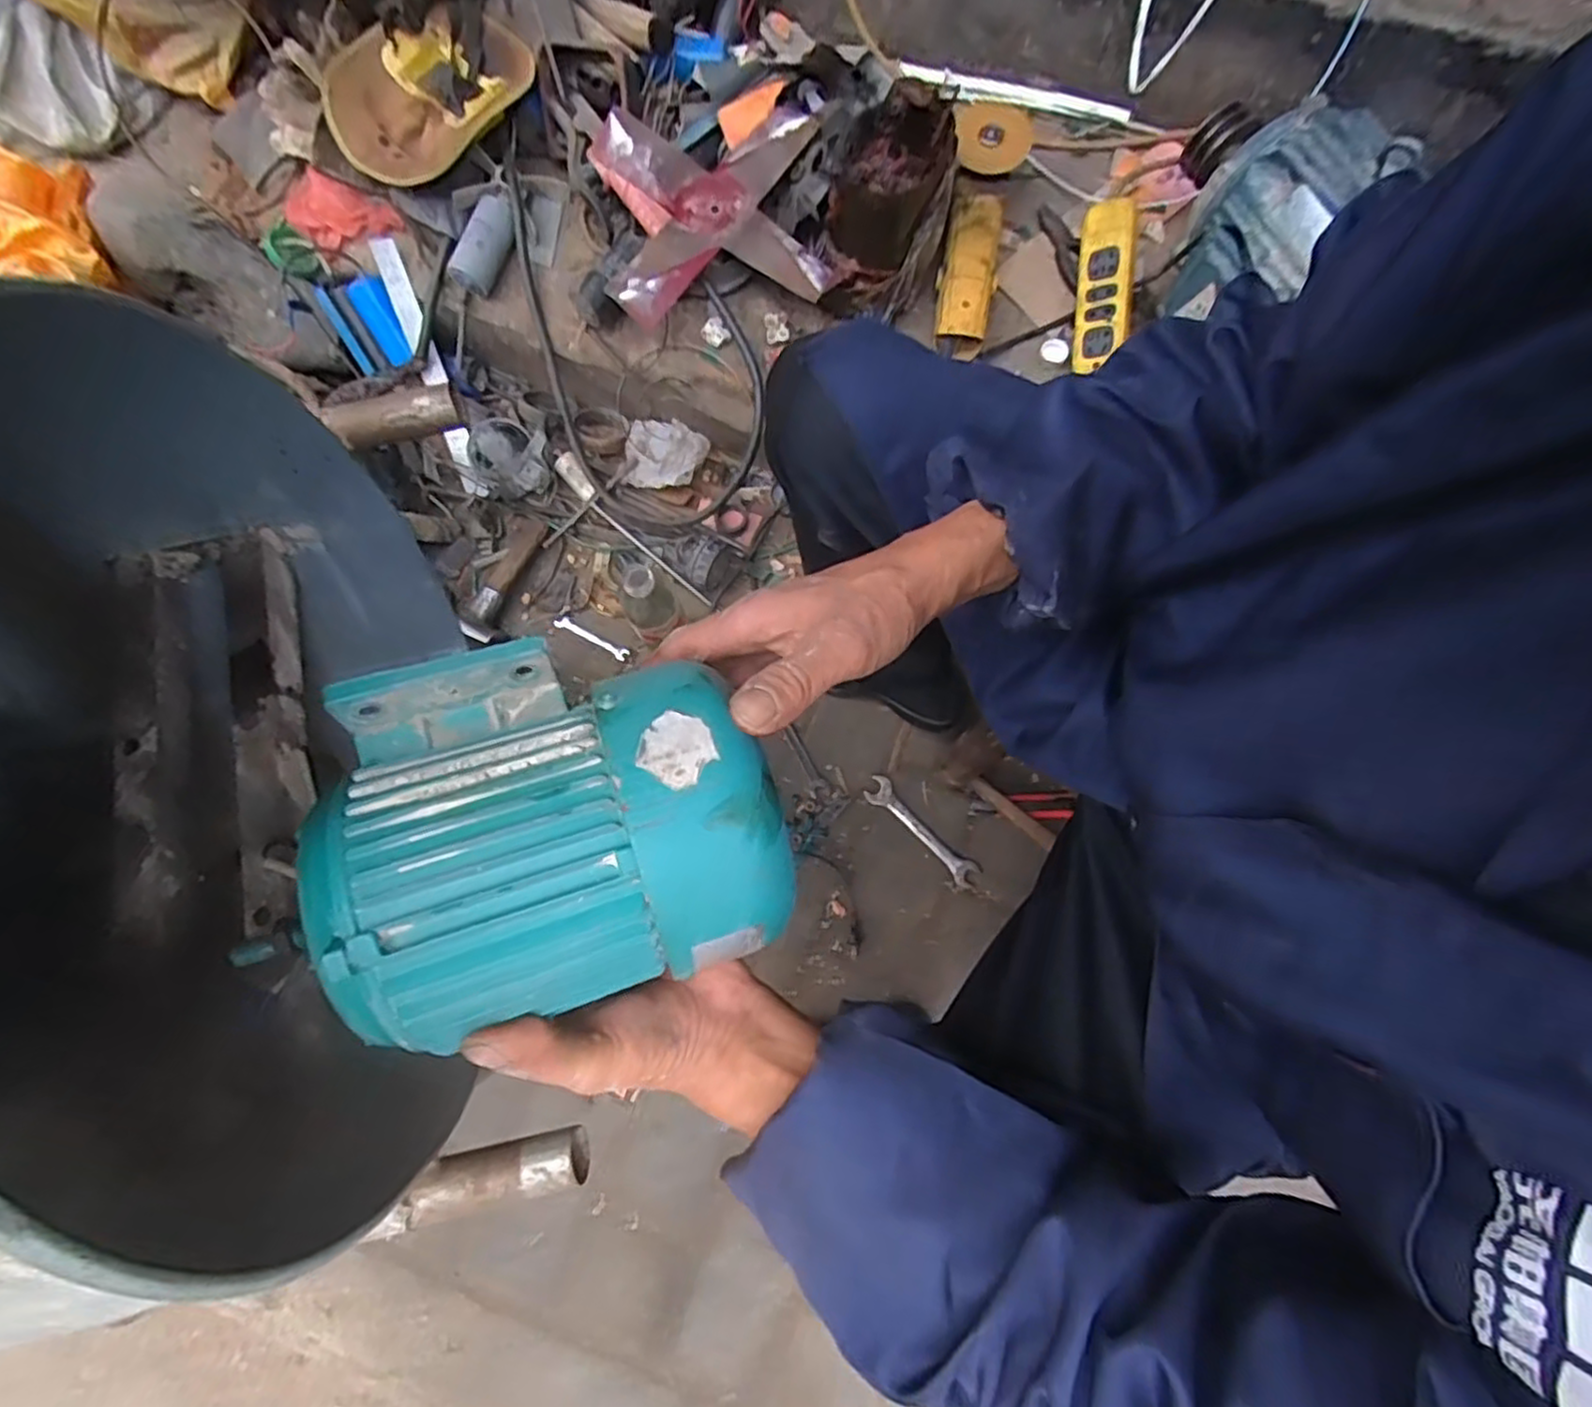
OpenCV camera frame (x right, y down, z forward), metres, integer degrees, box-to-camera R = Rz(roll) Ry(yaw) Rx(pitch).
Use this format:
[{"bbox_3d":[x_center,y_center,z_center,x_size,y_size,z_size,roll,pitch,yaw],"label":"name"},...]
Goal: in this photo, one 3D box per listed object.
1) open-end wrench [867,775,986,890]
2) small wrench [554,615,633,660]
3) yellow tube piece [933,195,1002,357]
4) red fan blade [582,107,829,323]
[{"bbox_3d":[0.158,0.159,0.895,0.173,0.011,0.034,43,81,10],"label":"open-end wrench"},{"bbox_3d":[-0.280,-0.090,0.978,0.112,0.007,0.018,27,78,7],"label":"small wrench"},{"bbox_3d":[0.201,-0.500,0.834,0.064,0.054,0.174,7,77,3],"label":"yellow tube piece"},{"bbox_3d":[-0.100,-0.582,0.836,0.252,0.048,0.246,-6,76,0],"label":"red fan blade"}]

